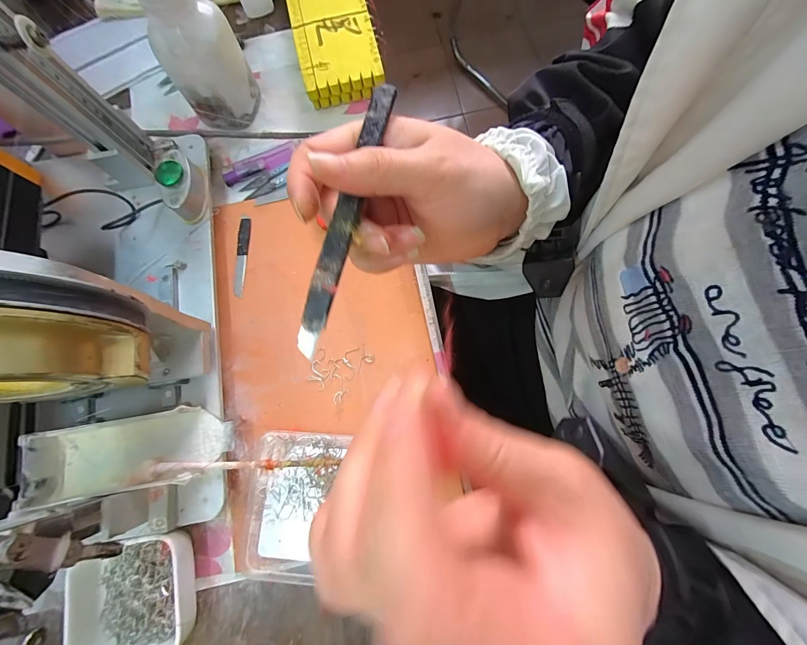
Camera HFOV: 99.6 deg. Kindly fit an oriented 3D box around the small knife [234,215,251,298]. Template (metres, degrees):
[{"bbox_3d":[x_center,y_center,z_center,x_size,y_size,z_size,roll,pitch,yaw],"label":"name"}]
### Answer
[{"bbox_3d":[-0.153,-0.064,0.324,0.011,0.005,0.080,-1,77,2],"label":"small knife"}]

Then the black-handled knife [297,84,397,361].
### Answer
[{"bbox_3d":[-0.026,-0.052,0.157,0.012,0.004,0.135,14,79,3],"label":"black-handled knife"}]

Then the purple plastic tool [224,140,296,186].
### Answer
[{"bbox_3d":[-0.143,-0.157,0.338,0.074,0.011,0.017,-25,77,-4],"label":"purple plastic tool"}]

